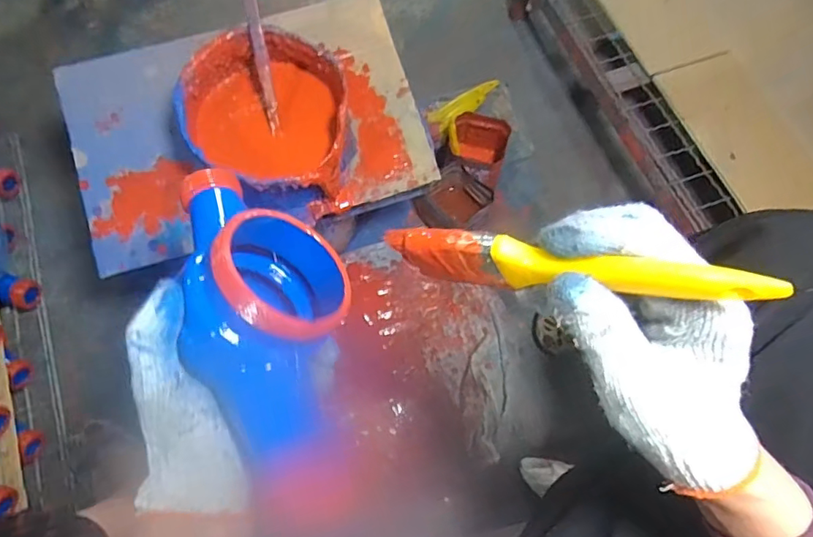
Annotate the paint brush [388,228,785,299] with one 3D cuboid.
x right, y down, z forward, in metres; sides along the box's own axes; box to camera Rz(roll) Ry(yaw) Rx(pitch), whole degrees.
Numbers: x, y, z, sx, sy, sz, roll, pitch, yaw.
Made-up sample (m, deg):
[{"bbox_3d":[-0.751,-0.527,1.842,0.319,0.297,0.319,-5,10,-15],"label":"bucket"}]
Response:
[{"bbox_3d":[0.068,0.000,0.247,0.171,0.027,0.017,8,68,31],"label":"paint brush"}]

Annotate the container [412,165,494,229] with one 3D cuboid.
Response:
[{"bbox_3d":[0.072,-0.102,0.809,0.093,0.070,0.088,-37,75,-13],"label":"container"}]

